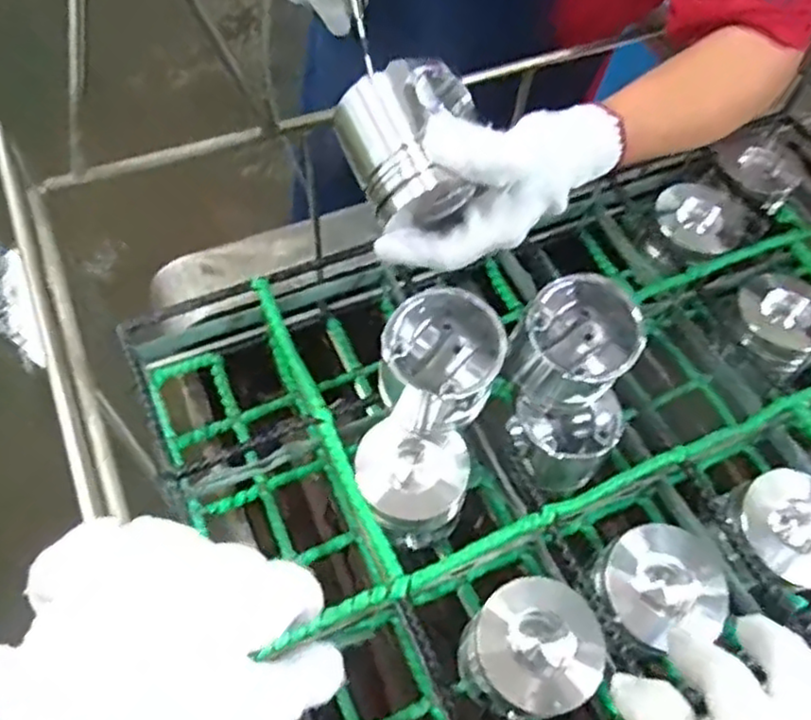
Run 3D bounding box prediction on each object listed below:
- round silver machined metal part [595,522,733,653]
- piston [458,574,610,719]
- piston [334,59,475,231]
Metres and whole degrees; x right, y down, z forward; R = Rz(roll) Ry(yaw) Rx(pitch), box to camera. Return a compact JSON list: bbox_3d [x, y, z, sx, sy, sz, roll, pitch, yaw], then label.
[{"bbox_3d":[0.205,0.176,0.554,0.095,0.046,0.087,2,58,-3],"label":"round silver machined metal part"},{"bbox_3d":[0.097,0.225,0.537,0.093,0.076,0.092,38,63,18],"label":"piston"},{"bbox_3d":[0.011,-0.148,0.484,0.092,0.083,0.092,-25,82,19],"label":"piston"}]

